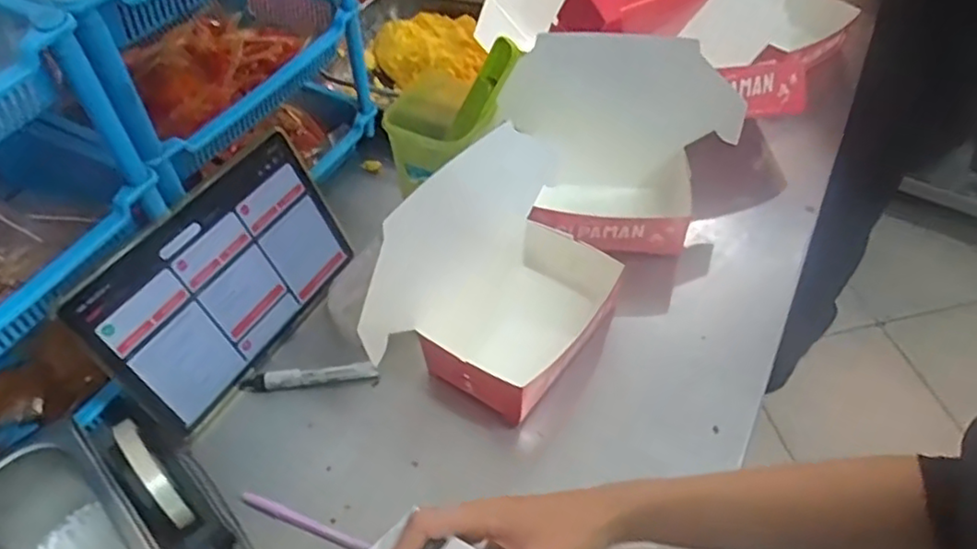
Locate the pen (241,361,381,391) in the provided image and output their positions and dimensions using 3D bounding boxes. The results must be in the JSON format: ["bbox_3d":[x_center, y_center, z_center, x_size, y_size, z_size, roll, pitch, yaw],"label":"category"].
[{"bbox_3d":[-0.168,0.096,0.616,0.125,0.014,0.015,-7,51,-5],"label":"pen"}]

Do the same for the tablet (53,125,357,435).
[{"bbox_3d":[-0.233,0.000,0.601,0.006,0.161,0.253,6,48,36],"label":"tablet"}]

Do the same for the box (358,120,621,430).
[{"bbox_3d":[0.013,0.011,0.571,0.148,0.164,0.215,25,55,20],"label":"box"}]

